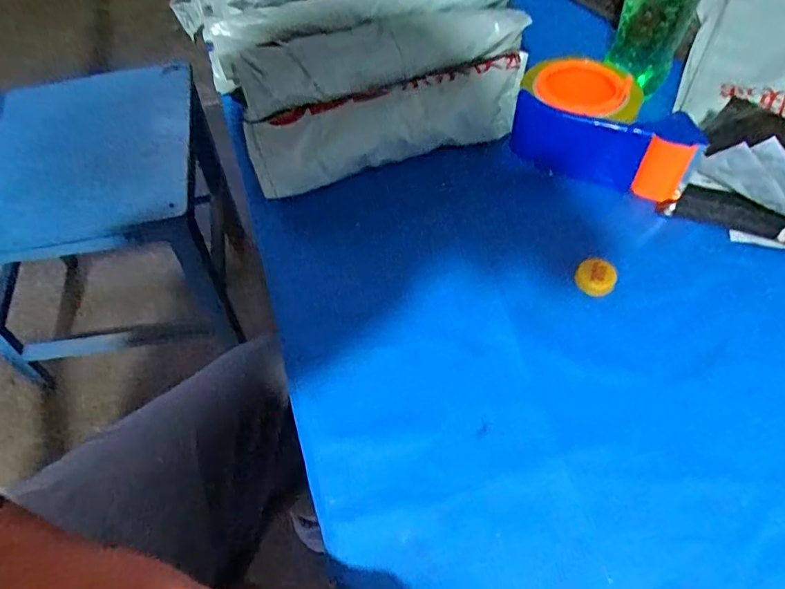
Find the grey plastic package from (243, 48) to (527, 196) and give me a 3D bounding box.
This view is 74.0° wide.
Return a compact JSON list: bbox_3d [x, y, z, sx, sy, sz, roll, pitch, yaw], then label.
[{"bbox_3d":[0.000,-0.154,0.470,0.256,0.055,0.083,-17,56,-9],"label":"grey plastic package"}]

